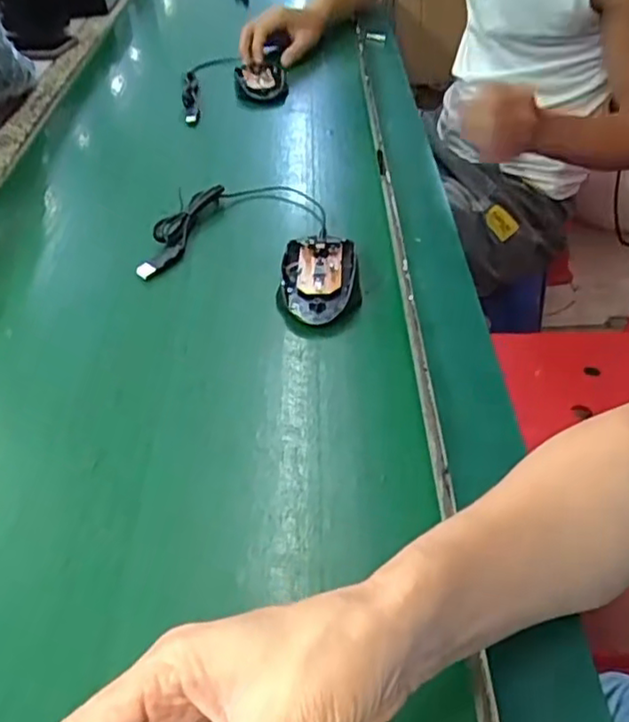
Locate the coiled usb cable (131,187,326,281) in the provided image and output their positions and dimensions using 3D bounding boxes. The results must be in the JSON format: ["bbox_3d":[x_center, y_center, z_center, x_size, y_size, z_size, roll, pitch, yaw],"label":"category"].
[{"bbox_3d":[-0.084,-0.138,0.615,0.179,0.019,0.119,-15,44,-13],"label":"coiled usb cable"}]

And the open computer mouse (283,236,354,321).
[{"bbox_3d":[0.004,-0.073,0.544,0.058,0.015,0.111,2,43,4],"label":"open computer mouse"}]

